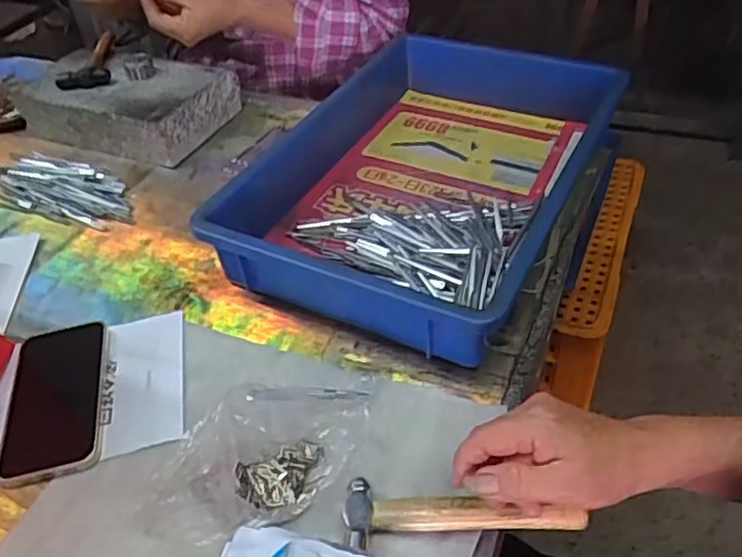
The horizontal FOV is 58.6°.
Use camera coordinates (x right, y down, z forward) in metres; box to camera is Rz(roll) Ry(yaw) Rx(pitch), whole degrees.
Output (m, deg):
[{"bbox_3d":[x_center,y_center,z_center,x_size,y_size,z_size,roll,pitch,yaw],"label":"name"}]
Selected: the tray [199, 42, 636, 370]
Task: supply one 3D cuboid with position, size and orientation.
[{"bbox_3d":[0.067,-0.116,0.678,0.283,0.081,0.424,18,49,23],"label":"tray"}]

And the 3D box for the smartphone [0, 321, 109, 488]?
[{"bbox_3d":[-0.254,0.098,0.534,0.076,0.013,0.148,-12,44,-6],"label":"smartphone"}]

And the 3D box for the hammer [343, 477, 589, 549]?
[{"bbox_3d":[0.059,0.155,0.428,0.151,0.022,0.043,0,44,7],"label":"hammer"}]

